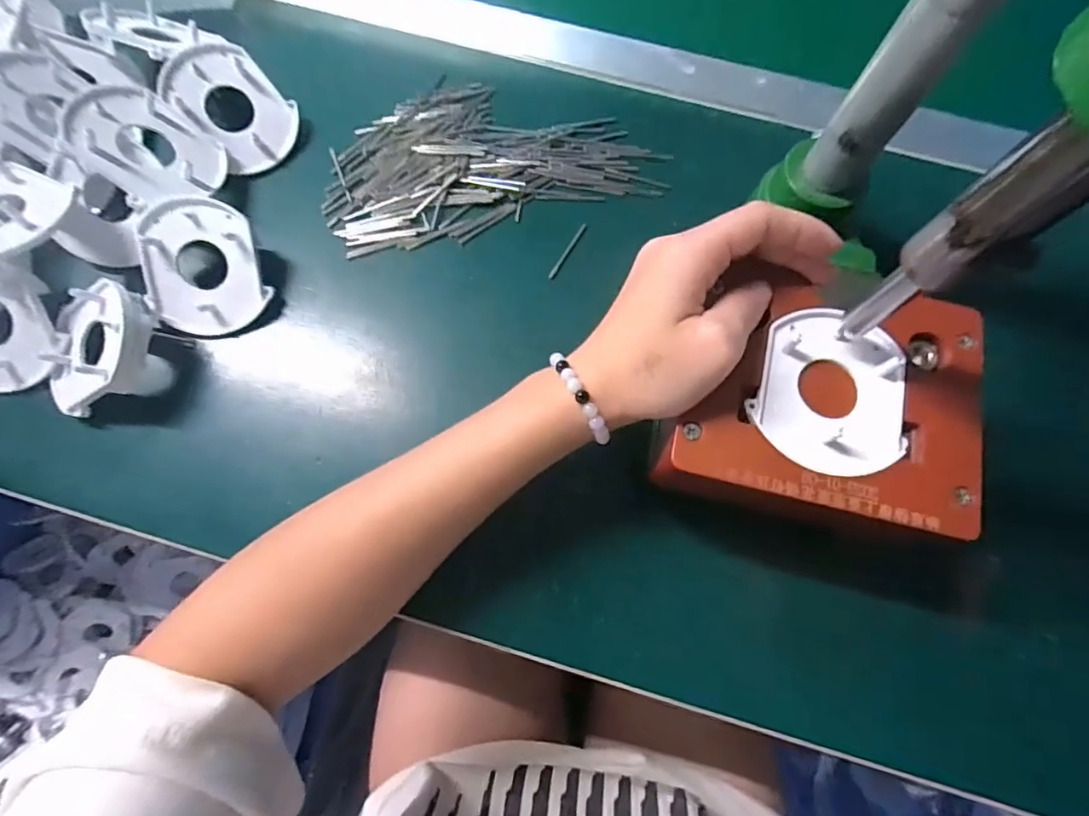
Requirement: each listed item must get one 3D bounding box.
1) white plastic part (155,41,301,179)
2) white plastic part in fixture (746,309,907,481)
[{"bbox_3d":[-0.182,-0.178,0.311,0.053,0.010,0.069,-44,106,-10],"label":"white plastic part"},{"bbox_3d":[0.118,-0.007,0.217,0.059,0.006,0.067,21,75,6],"label":"white plastic part in fixture"}]

